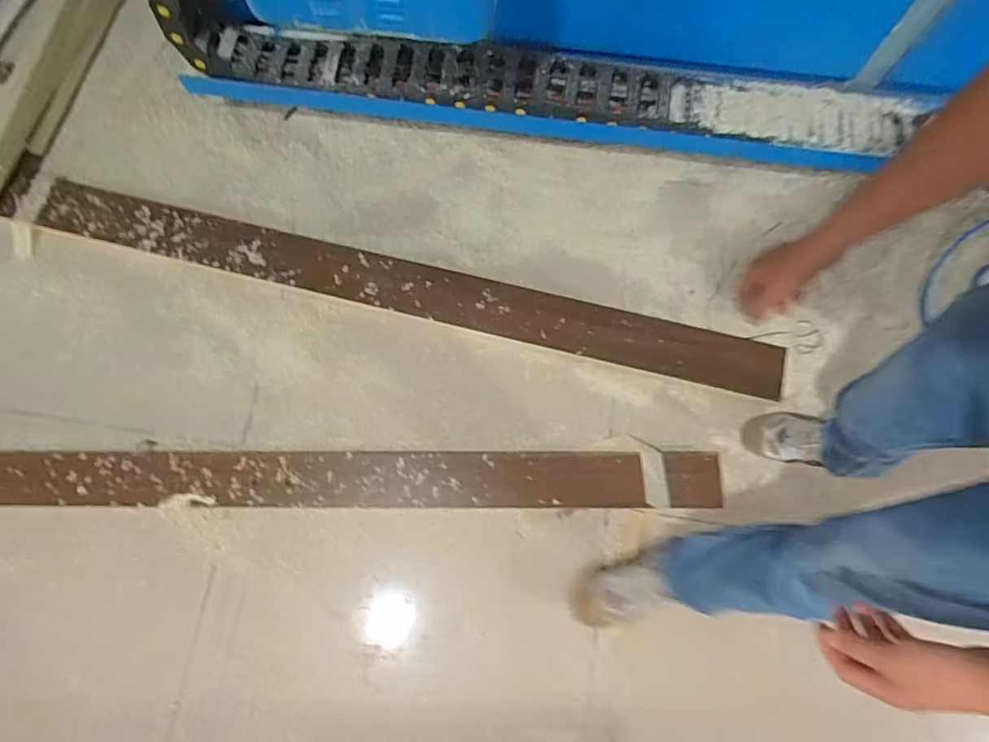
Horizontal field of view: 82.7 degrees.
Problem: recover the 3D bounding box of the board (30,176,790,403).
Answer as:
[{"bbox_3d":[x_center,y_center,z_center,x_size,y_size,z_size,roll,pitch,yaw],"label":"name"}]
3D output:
[{"bbox_3d":[-0.227,-0.199,1.290,1.738,0.032,0.144,14,74,4],"label":"board"}]

